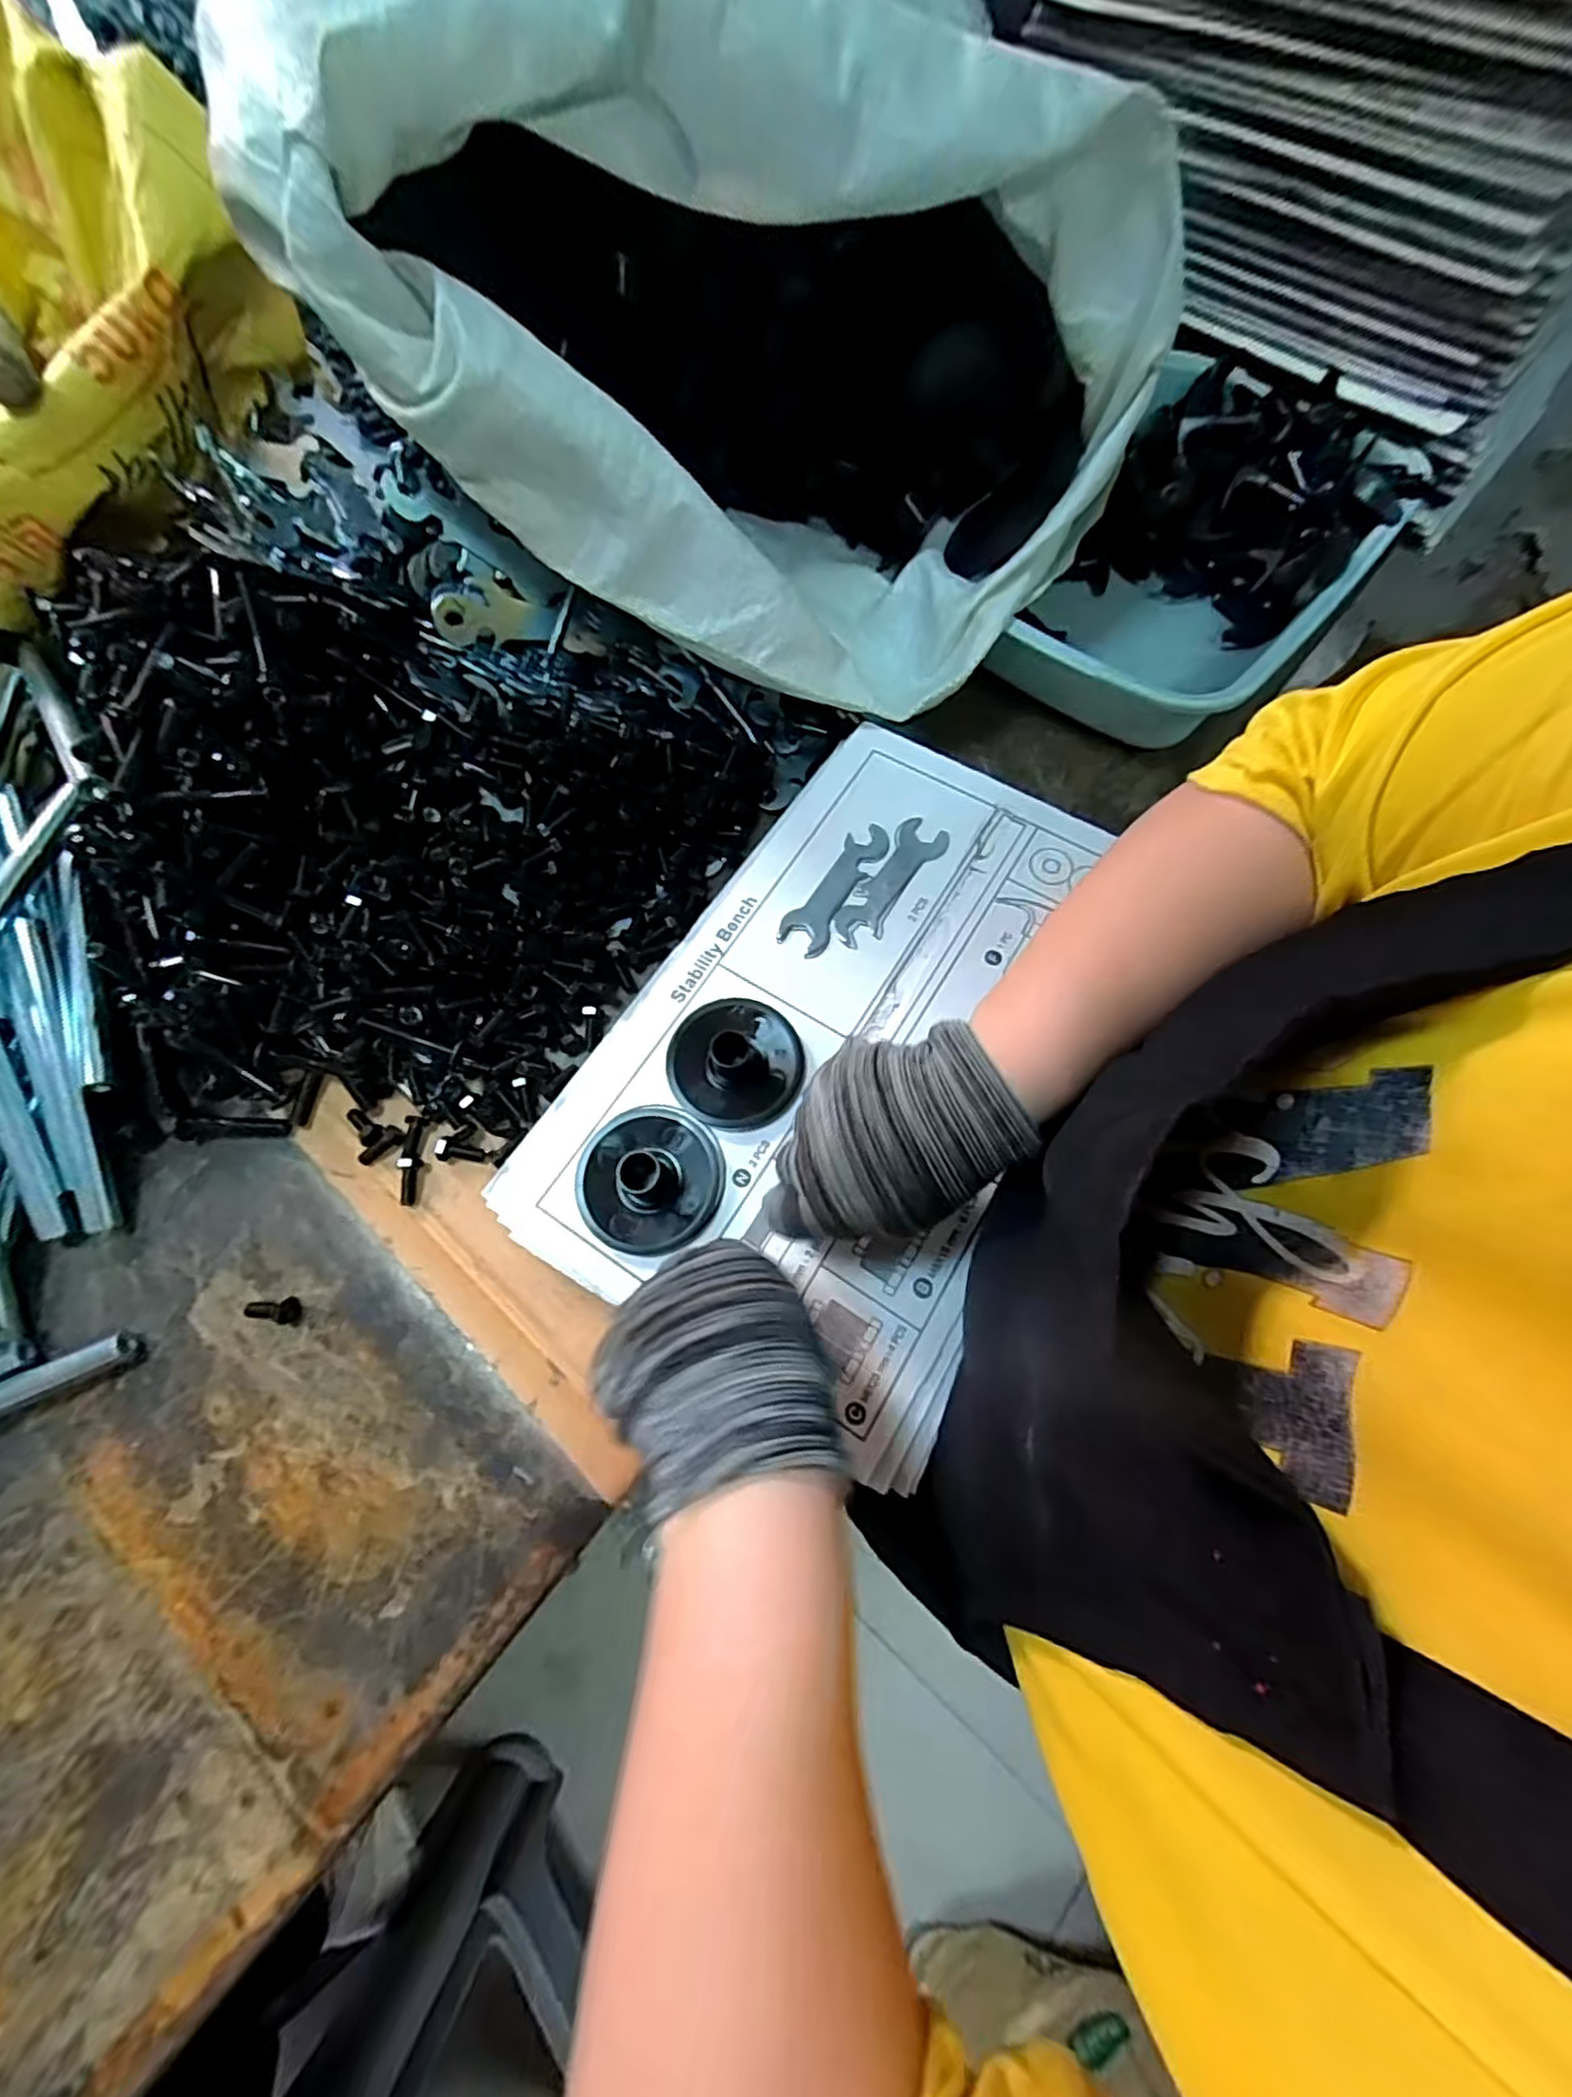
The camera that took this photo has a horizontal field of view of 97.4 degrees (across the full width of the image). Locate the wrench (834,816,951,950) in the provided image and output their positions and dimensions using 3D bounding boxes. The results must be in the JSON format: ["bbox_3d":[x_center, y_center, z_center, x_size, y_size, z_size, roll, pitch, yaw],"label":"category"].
[{"bbox_3d":[0.062,-0.098,0.410,0.030,0.005,0.094,31,73,12],"label":"wrench"}]

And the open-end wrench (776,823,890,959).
[{"bbox_3d":[0.031,-0.096,0.404,0.028,0.004,0.092,32,74,12],"label":"open-end wrench"}]

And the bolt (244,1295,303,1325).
[{"bbox_3d":[-0.266,0.135,0.355,0.029,0.010,0.013,-3,70,0],"label":"bolt"}]

